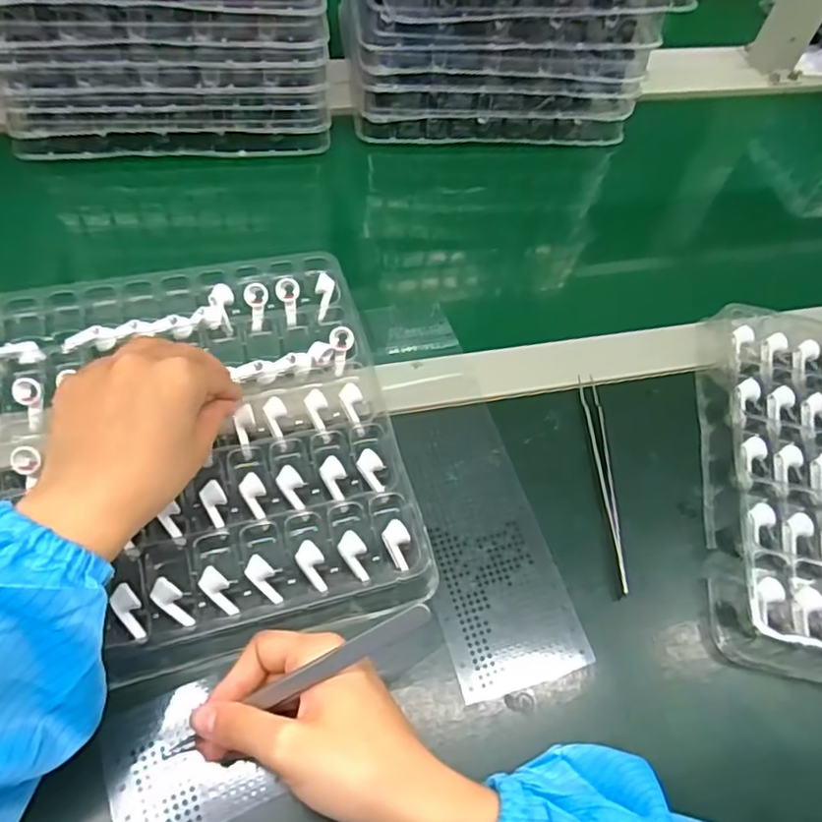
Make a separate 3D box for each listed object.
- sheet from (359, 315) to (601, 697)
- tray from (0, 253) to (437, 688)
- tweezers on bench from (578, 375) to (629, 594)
[{"bbox_3d":[0.030,0.036,0.420,0.073,0.005,0.269,-11,59,-13],"label":"sheet"},{"bbox_3d":[-0.137,0.018,0.395,0.252,0.032,0.251,-11,60,-12],"label":"tray"},{"bbox_3d":[0.125,0.040,0.422,0.011,0.008,0.154,3,57,-5],"label":"tweezers on bench"}]

